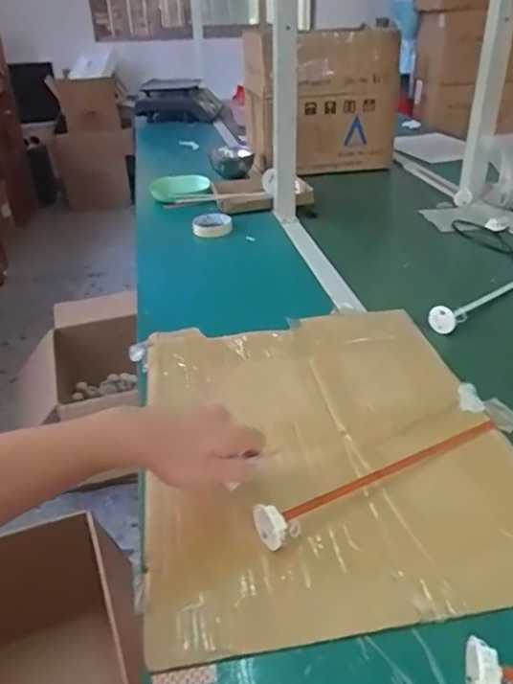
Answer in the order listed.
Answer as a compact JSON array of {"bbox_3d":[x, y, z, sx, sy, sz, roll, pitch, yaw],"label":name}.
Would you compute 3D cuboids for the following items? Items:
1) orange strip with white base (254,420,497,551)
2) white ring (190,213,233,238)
[{"bbox_3d":[0.130,0.122,0.516,0.284,0.028,0.036,-17,35,-23],"label":"orange strip with white base"},{"bbox_3d":[-0.090,-0.242,1.117,0.078,0.023,0.092,-2,32,-1],"label":"white ring"}]

